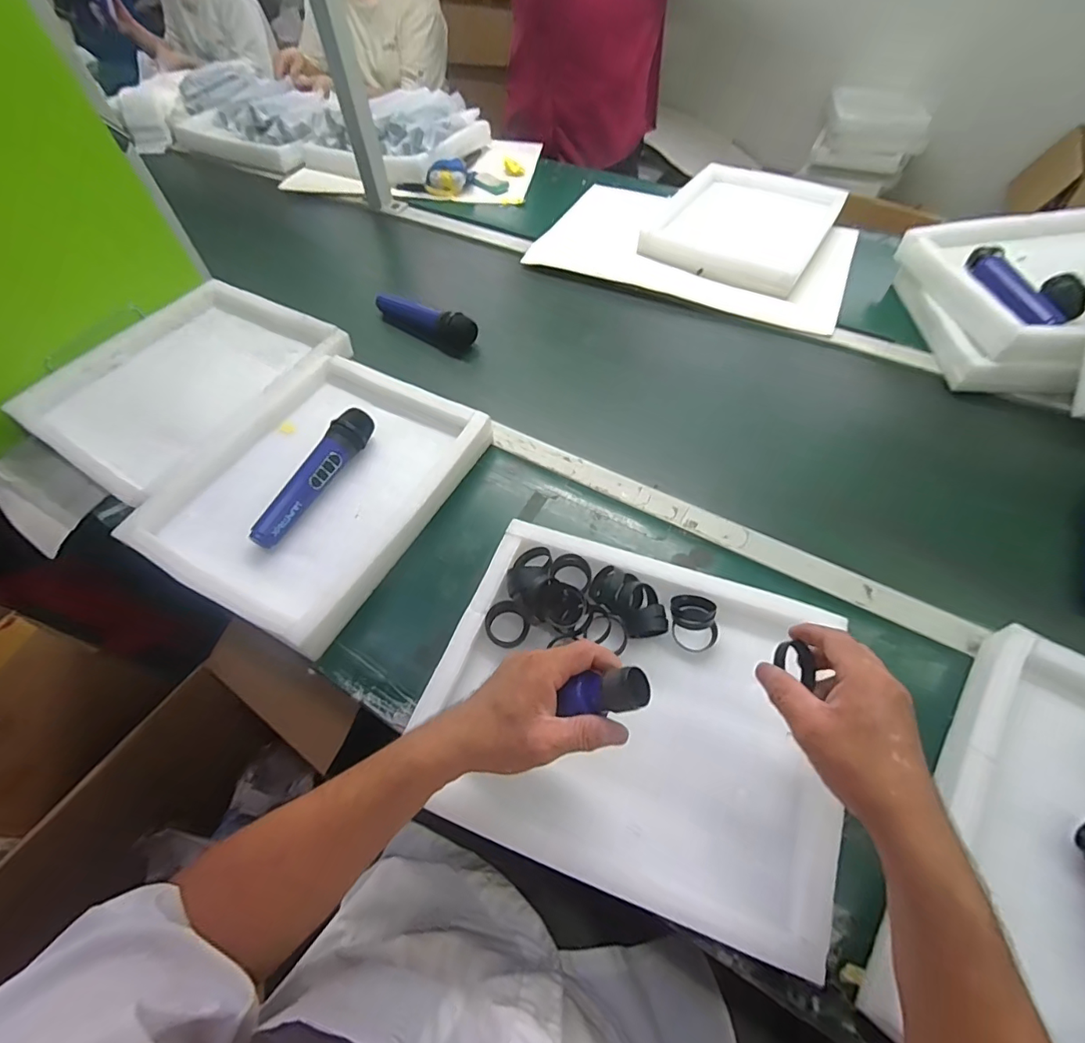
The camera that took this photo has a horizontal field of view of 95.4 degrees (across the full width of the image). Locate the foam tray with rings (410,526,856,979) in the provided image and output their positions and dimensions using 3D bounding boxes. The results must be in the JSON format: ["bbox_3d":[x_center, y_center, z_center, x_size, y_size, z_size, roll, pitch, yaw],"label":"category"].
[{"bbox_3d":[0.078,0.164,0.455,0.345,0.046,0.287,16,57,13],"label":"foam tray with rings"}]

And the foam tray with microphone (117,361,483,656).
[{"bbox_3d":[-0.284,-0.068,0.617,0.321,0.052,0.375,24,59,17],"label":"foam tray with microphone"}]

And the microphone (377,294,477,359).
[{"bbox_3d":[-0.201,-0.326,0.807,0.192,0.054,0.049,24,59,17],"label":"microphone"}]

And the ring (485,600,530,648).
[{"bbox_3d":[-0.036,0.104,0.496,0.042,0.008,0.046,0,94,1],"label":"ring"}]

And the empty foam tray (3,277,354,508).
[{"bbox_3d":[-0.512,-0.214,0.718,0.304,0.034,0.367,27,60,19],"label":"empty foam tray"}]

